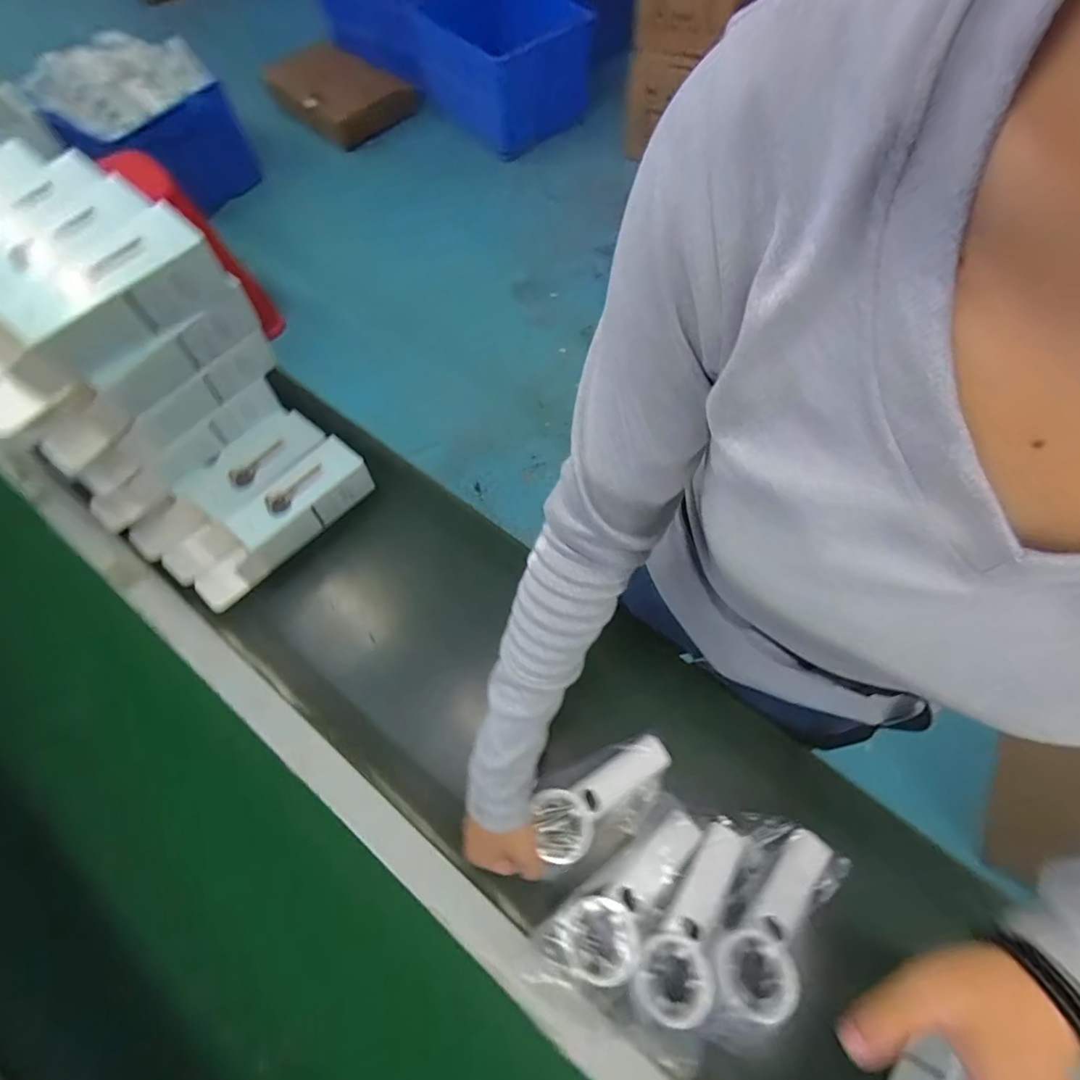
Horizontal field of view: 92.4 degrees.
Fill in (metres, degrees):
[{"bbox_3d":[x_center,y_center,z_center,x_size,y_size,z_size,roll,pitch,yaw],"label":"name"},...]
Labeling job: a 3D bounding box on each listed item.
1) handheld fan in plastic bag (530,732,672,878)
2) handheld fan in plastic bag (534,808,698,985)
[{"bbox_3d":[0.065,0.246,0.494,0.137,0.067,0.081,-18,66,-6],"label":"handheld fan in plastic bag"},{"bbox_3d":[0.077,0.315,0.463,0.170,0.051,0.065,-29,67,-31],"label":"handheld fan in plastic bag"}]

